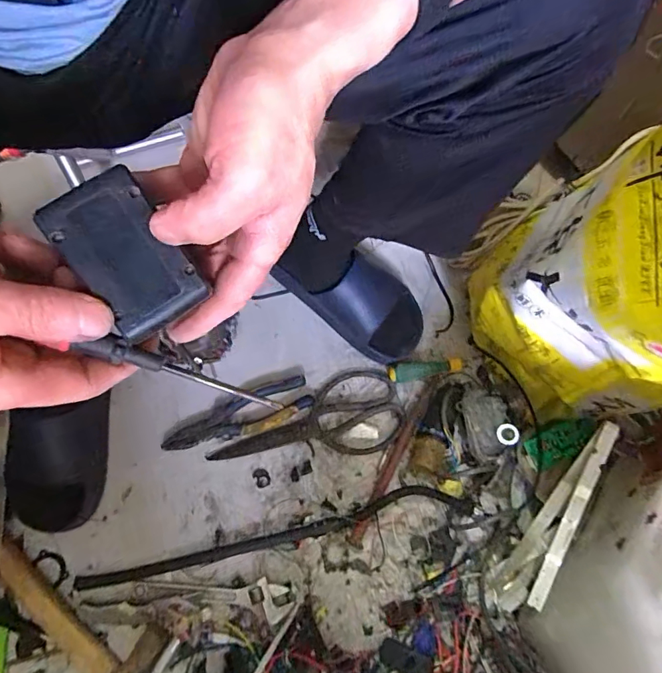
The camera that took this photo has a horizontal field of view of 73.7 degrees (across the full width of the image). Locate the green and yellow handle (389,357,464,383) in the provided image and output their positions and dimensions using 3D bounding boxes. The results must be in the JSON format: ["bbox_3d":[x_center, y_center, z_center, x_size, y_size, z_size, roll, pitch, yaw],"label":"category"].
[{"bbox_3d":[0.132,0.045,0.609,0.105,0.021,0.025,-10,72,-4],"label":"green and yellow handle"}]

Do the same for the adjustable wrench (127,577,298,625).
[{"bbox_3d":[-0.143,0.310,0.534,0.195,0.012,0.043,8,72,2],"label":"adjustable wrench"}]

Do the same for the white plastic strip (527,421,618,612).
[{"bbox_3d":[0.259,0.190,0.473,0.016,0.020,0.208,25,88,7],"label":"white plastic strip"}]

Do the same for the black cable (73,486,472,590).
[{"bbox_3d":[-0.068,0.246,0.543,0.478,0.025,0.036,-12,73,-4],"label":"black cable"}]

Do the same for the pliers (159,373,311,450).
[{"bbox_3d":[-0.125,0.104,0.594,0.197,0.021,0.060,-16,73,-6],"label":"pliers"}]

